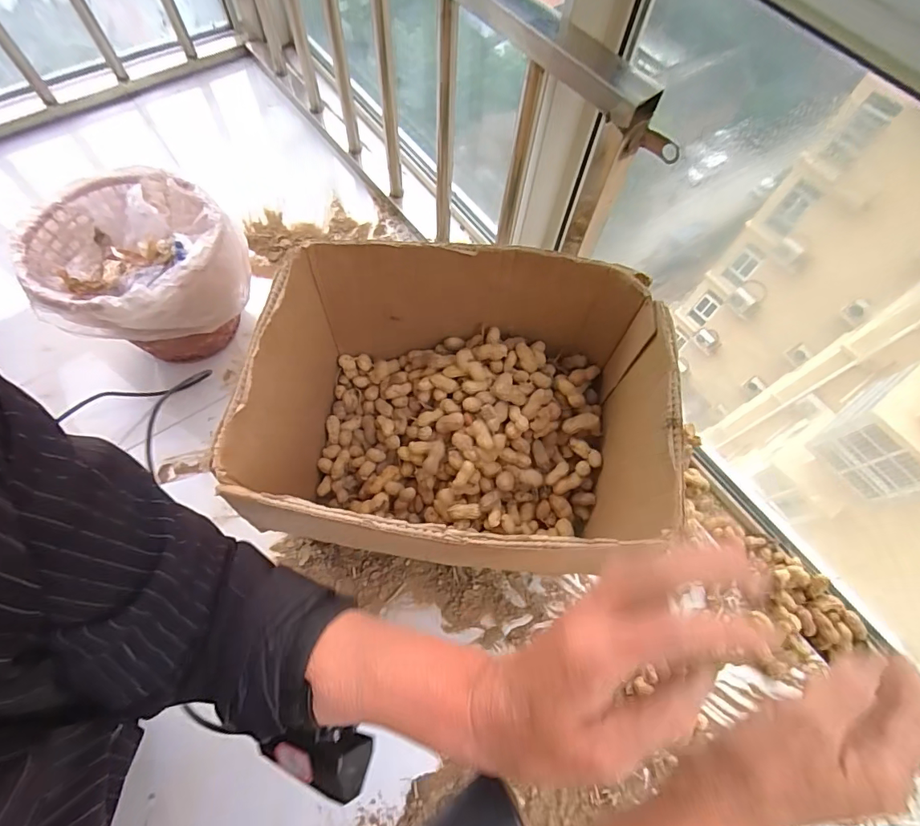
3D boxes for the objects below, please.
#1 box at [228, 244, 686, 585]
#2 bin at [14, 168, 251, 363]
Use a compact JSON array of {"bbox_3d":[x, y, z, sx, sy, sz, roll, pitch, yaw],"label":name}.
[{"bbox_3d":[-0.004,0.009,0.453,0.333,0.218,0.243,7,66,0],"label":"box"},{"bbox_3d":[-0.379,-0.156,0.589,0.199,0.181,0.203,1,66,-2],"label":"bin"}]

